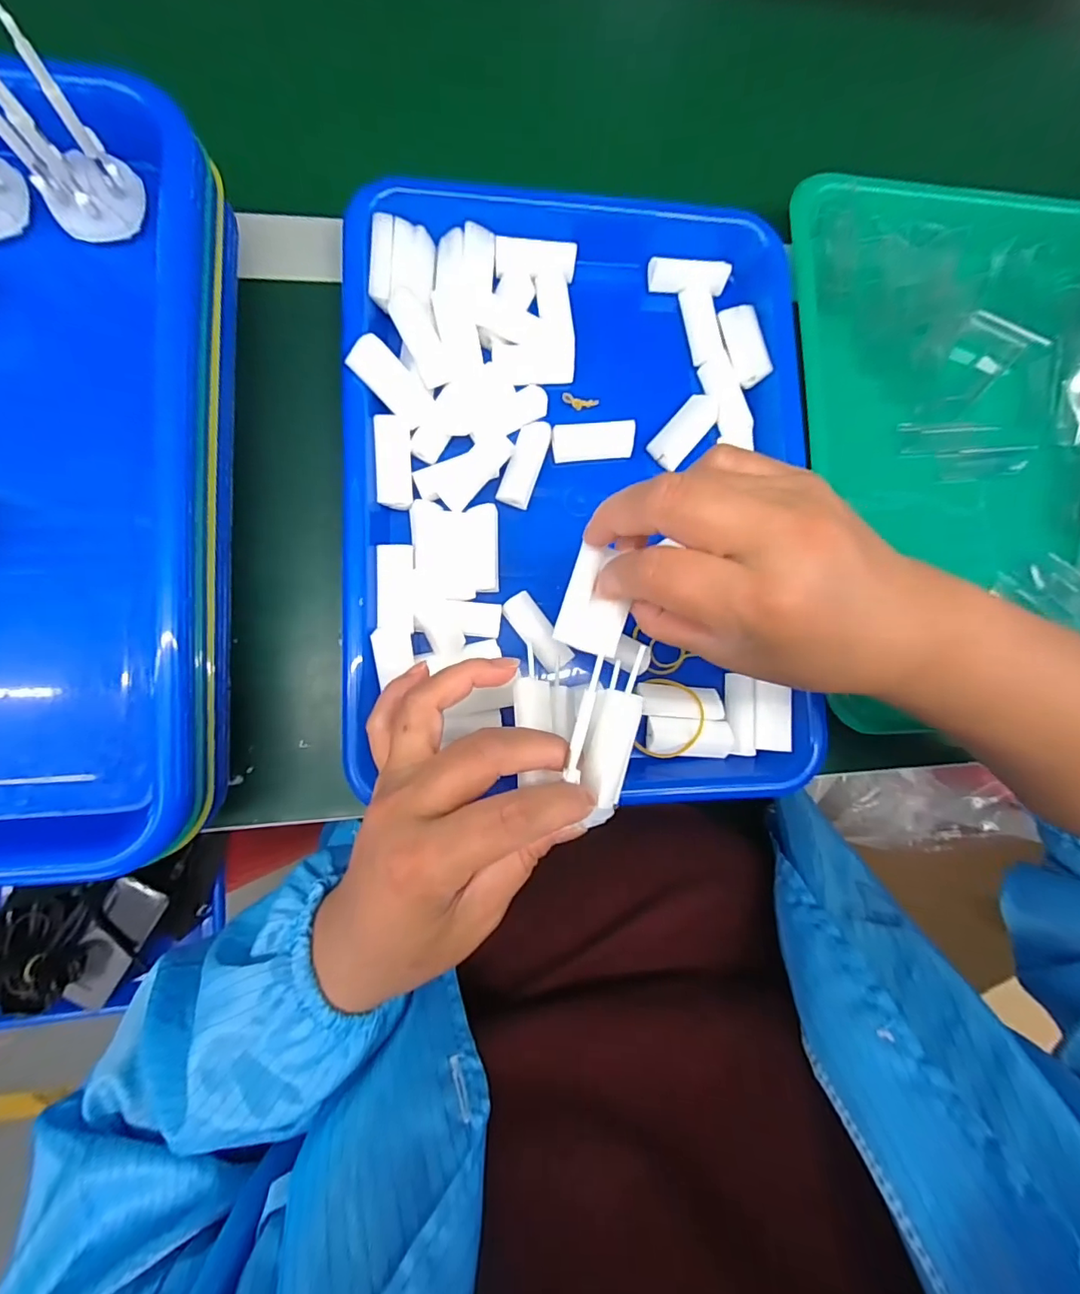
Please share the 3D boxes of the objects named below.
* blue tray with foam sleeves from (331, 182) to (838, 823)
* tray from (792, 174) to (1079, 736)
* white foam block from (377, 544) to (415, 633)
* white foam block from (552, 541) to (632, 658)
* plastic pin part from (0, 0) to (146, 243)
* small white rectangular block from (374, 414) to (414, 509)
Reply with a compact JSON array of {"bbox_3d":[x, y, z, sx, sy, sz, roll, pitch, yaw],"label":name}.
[{"bbox_3d":[0.023,-0.087,0.289,0.247,0.033,0.335,-2,84,-7],"label":"blue tray with foam sleeves"},{"bbox_3d":[0.275,-0.129,0.328,0.246,0.038,0.322,-1,84,-7],"label":"tray"},{"bbox_3d":[-0.074,-0.031,0.270,0.018,0.007,0.046,-1,84,-7],"label":"white foam block"},{"bbox_3d":[0.024,-0.019,0.215,0.026,0.007,0.042,18,82,-5],"label":"white foam block"},{"bbox_3d":[-0.194,-0.203,0.204,0.037,0.065,0.033,-40,90,-9],"label":"plastic pin part"},{"bbox_3d":[-0.076,-0.098,0.275,0.018,0.009,0.048,-2,84,-7],"label":"small white rectangular block"}]

